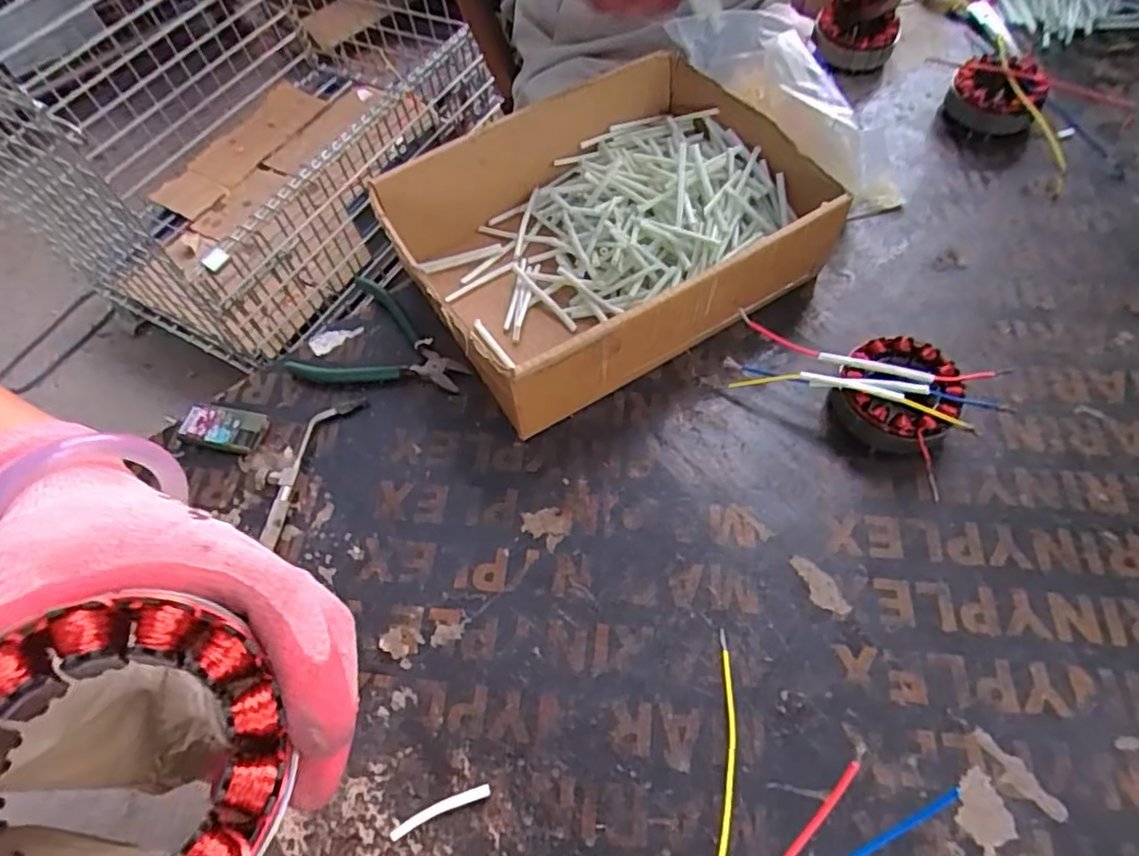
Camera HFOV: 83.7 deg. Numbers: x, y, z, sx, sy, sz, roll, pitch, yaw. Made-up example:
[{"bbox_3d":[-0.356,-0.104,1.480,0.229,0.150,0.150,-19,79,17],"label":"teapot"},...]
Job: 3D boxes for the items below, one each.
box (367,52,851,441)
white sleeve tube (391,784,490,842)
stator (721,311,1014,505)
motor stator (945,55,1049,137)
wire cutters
[{"bbox_3d":[0.034,-0.170,0.556,0.327,0.100,0.258,-27,61,-11],"label":"box"},{"bbox_3d":[-0.078,0.229,0.381,0.061,0.004,0.009,-22,60,-9],"label":"white sleeve tube"},{"bbox_3d":[0.217,-0.035,0.491,0.169,0.044,0.091,28,65,19],"label":"stator"},{"bbox_3d":[0.438,-0.339,0.656,0.084,0.046,0.086,30,66,20],"label":"motor stator"},{"bbox_3d":[-0.157,-0.063,0.548,0.145,0.014,0.107,26,65,19],"label":"wire cutters"}]

